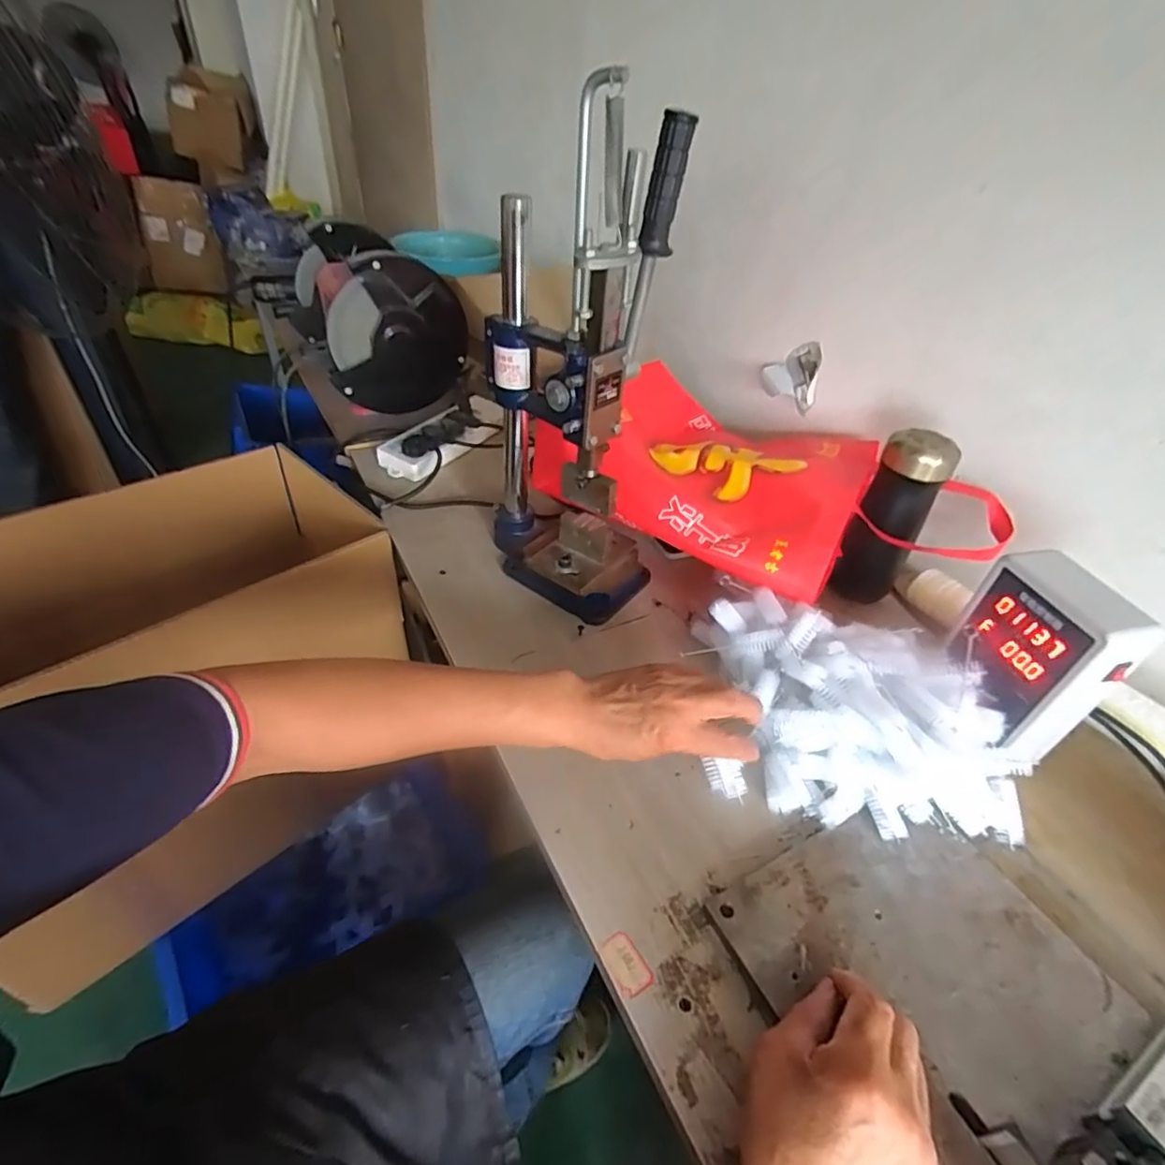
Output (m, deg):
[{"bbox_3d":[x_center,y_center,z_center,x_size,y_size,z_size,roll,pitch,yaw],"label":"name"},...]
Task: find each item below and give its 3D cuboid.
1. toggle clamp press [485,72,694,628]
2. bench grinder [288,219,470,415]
[{"bbox_3d":[-0.006,-0.187,0.584,0.172,0.437,0.196,-1,41,-8],"label":"toggle clamp press"},{"bbox_3d":[-0.359,-0.460,0.998,0.224,0.217,0.316,-17,45,-24],"label":"bench grinder"}]

